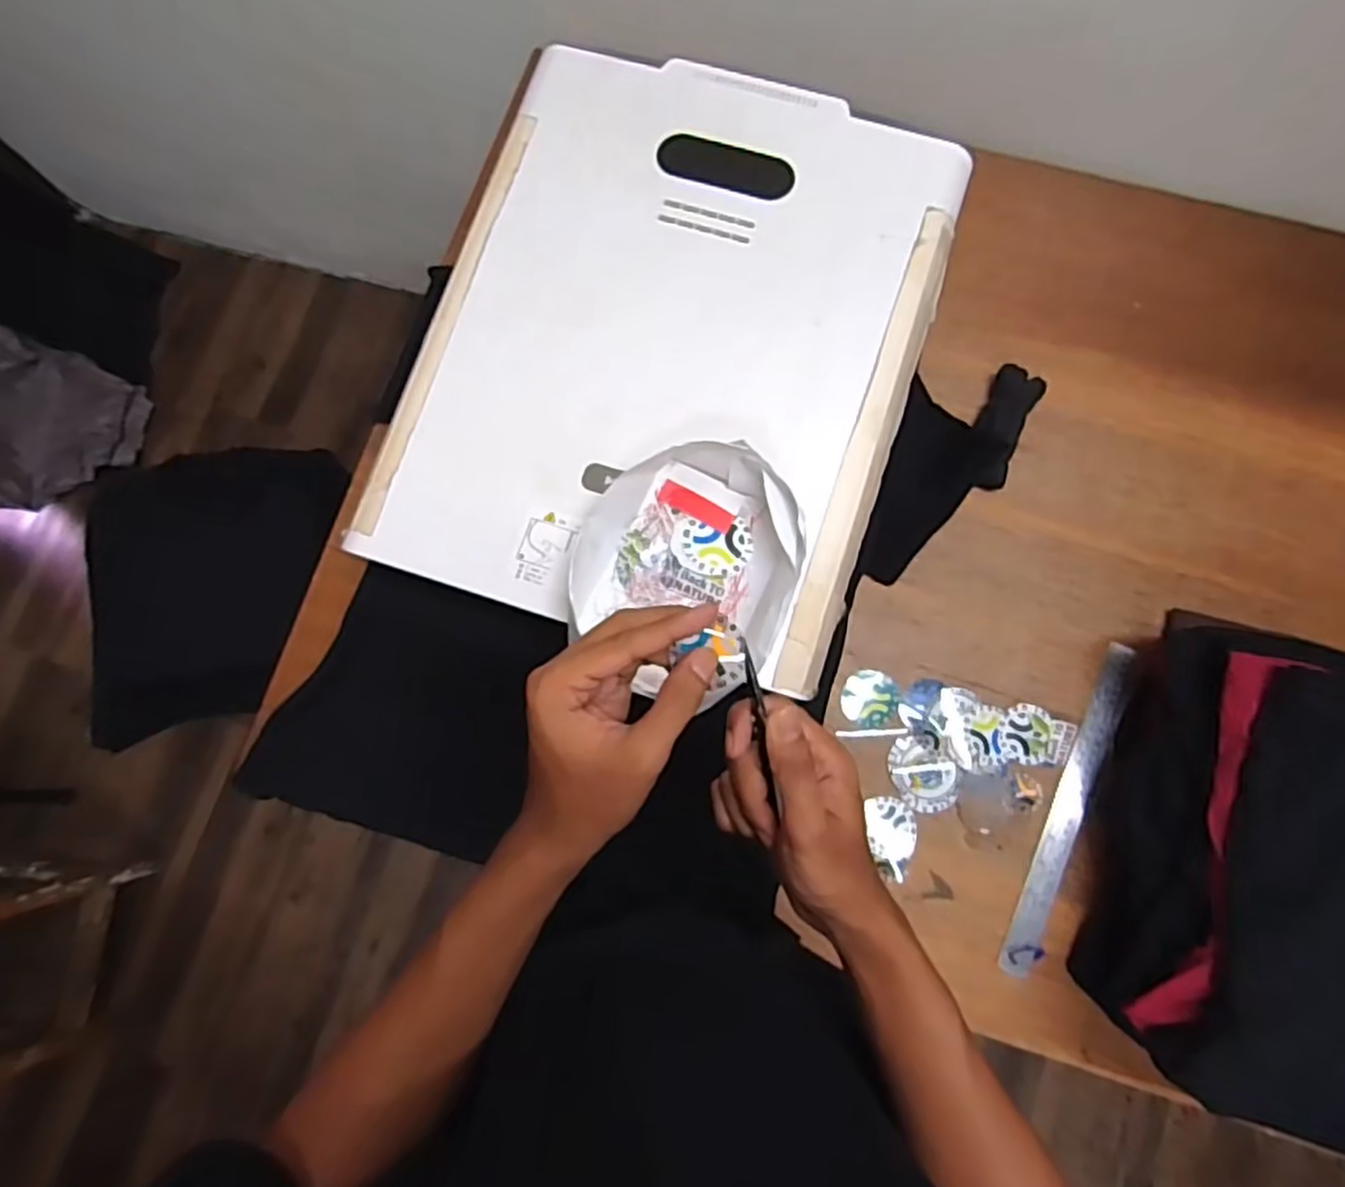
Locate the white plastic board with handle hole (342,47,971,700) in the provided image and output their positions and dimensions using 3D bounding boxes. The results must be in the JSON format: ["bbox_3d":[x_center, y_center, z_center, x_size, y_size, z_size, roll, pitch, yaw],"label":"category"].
[{"bbox_3d":[0.001,-0.215,0.633,0.399,0.015,0.500,18,82,5],"label":"white plastic board with handle hole"}]

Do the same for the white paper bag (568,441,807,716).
[{"bbox_3d":[0.015,-0.029,0.570,0.163,0.047,0.170,26,83,6],"label":"white paper bag"}]

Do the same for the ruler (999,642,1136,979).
[{"bbox_3d":[0.374,0.200,0.704,0.031,0.007,0.319,23,82,12],"label":"ruler"}]

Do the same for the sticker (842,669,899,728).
[{"bbox_3d":[0.196,0.104,0.735,0.053,0.008,0.055,0,80,1],"label":"sticker"}]

